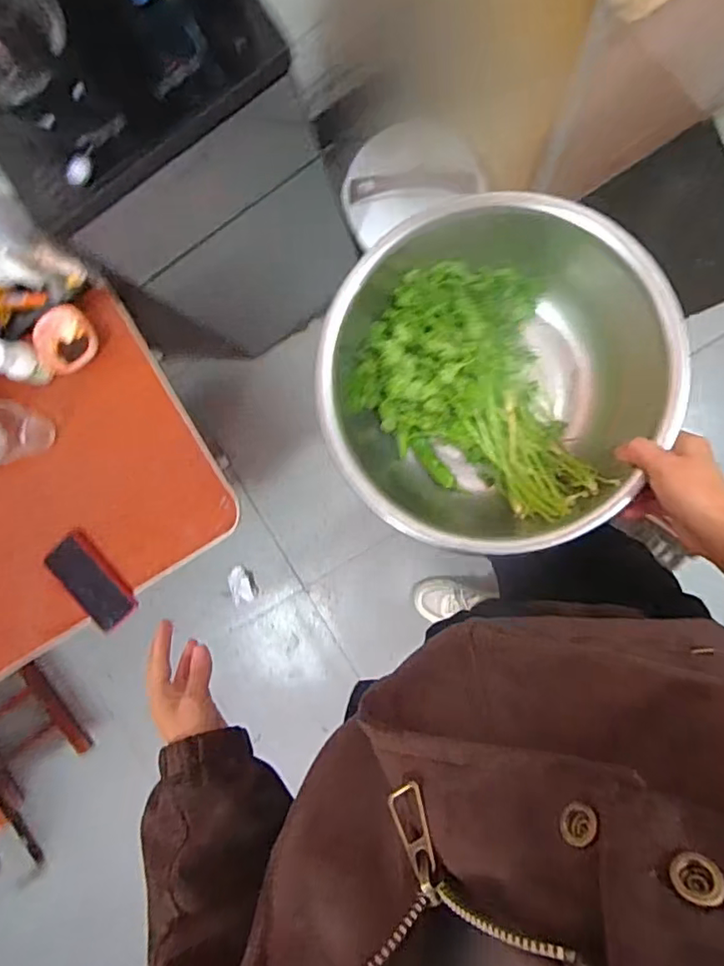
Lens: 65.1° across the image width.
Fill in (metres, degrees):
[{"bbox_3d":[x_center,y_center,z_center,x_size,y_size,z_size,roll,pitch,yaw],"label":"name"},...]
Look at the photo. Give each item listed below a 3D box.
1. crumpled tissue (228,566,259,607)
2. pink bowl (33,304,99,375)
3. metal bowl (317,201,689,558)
[{"bbox_3d":[-0.284,0.242,1.359,0.063,0.023,0.086,-11,91,7],"label":"crumpled tissue"},{"bbox_3d":[-0.457,-0.223,0.885,0.083,0.050,0.092,-16,90,7],"label":"pink bowl"},{"bbox_3d":[0.114,-0.083,0.507,0.276,0.117,0.263,0,92,7],"label":"metal bowl"}]

